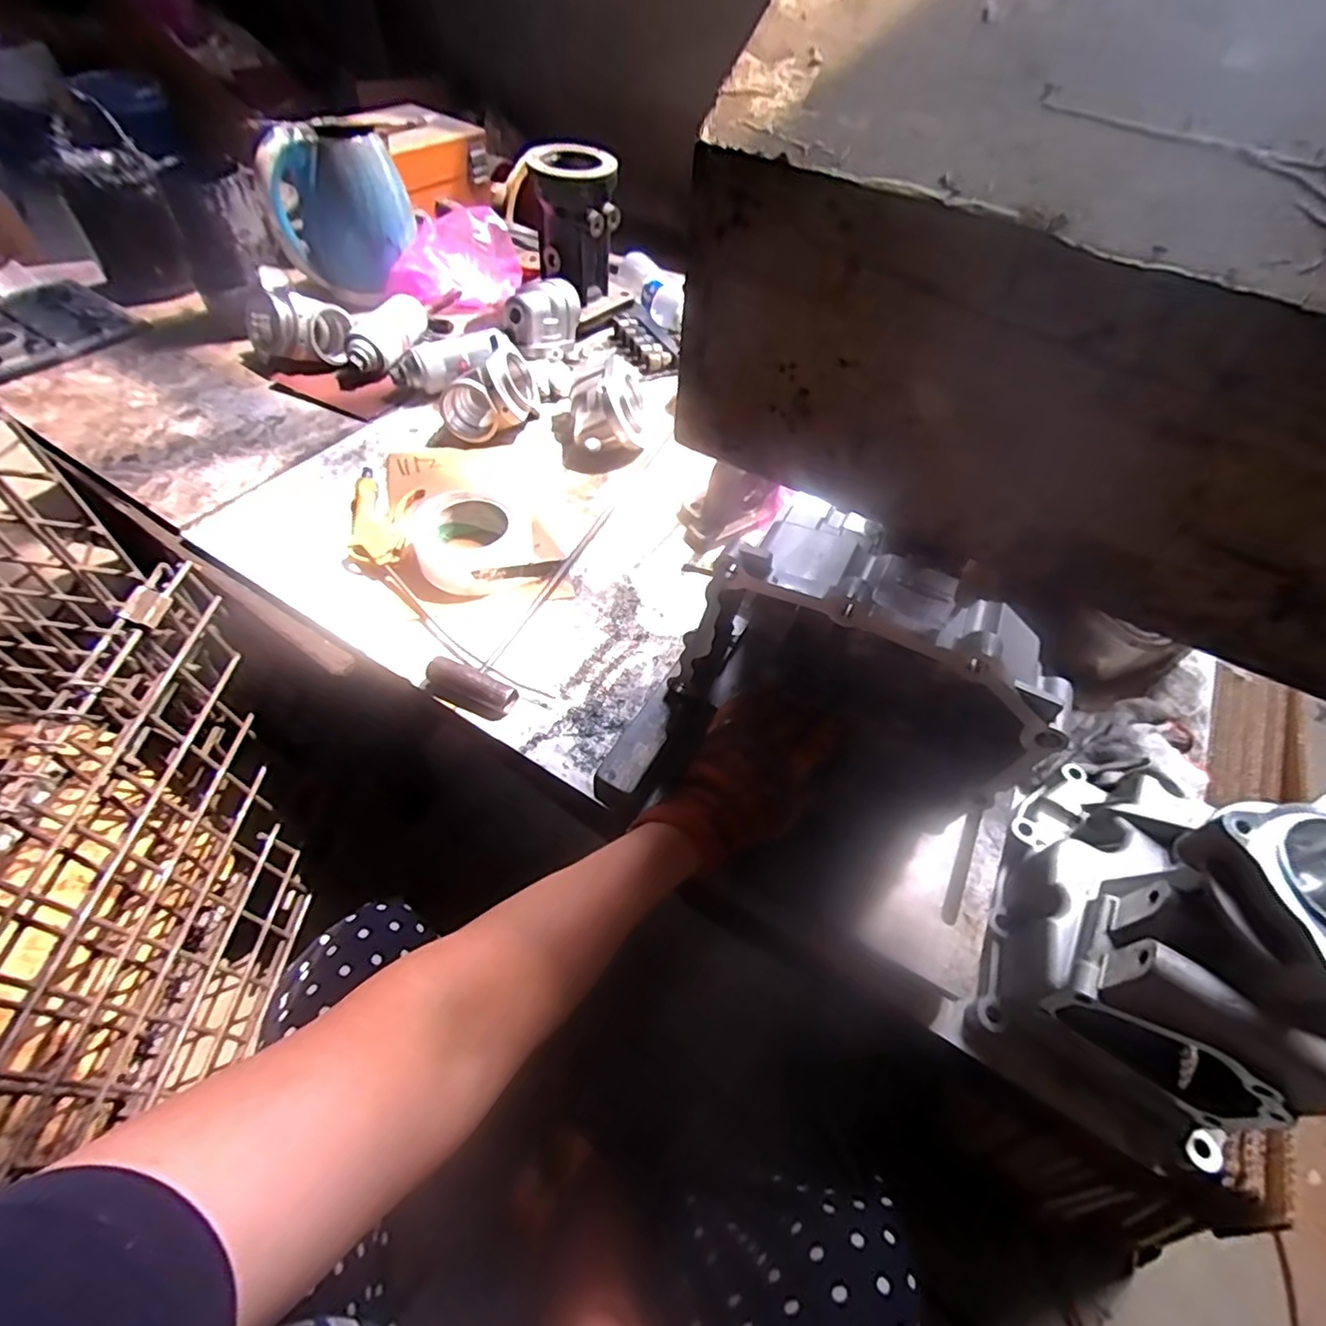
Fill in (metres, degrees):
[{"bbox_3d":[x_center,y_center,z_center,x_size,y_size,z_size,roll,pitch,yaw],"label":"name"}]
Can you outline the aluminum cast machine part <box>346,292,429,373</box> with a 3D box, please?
[{"bbox_3d":[-0.389,-0.471,0.897,0.052,0.049,0.175,14,53,5],"label":"aluminum cast machine part"}]

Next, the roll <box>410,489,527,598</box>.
[{"bbox_3d":[-0.203,-0.132,0.666,0.118,0.045,0.127,-17,56,-17],"label":"roll"}]

